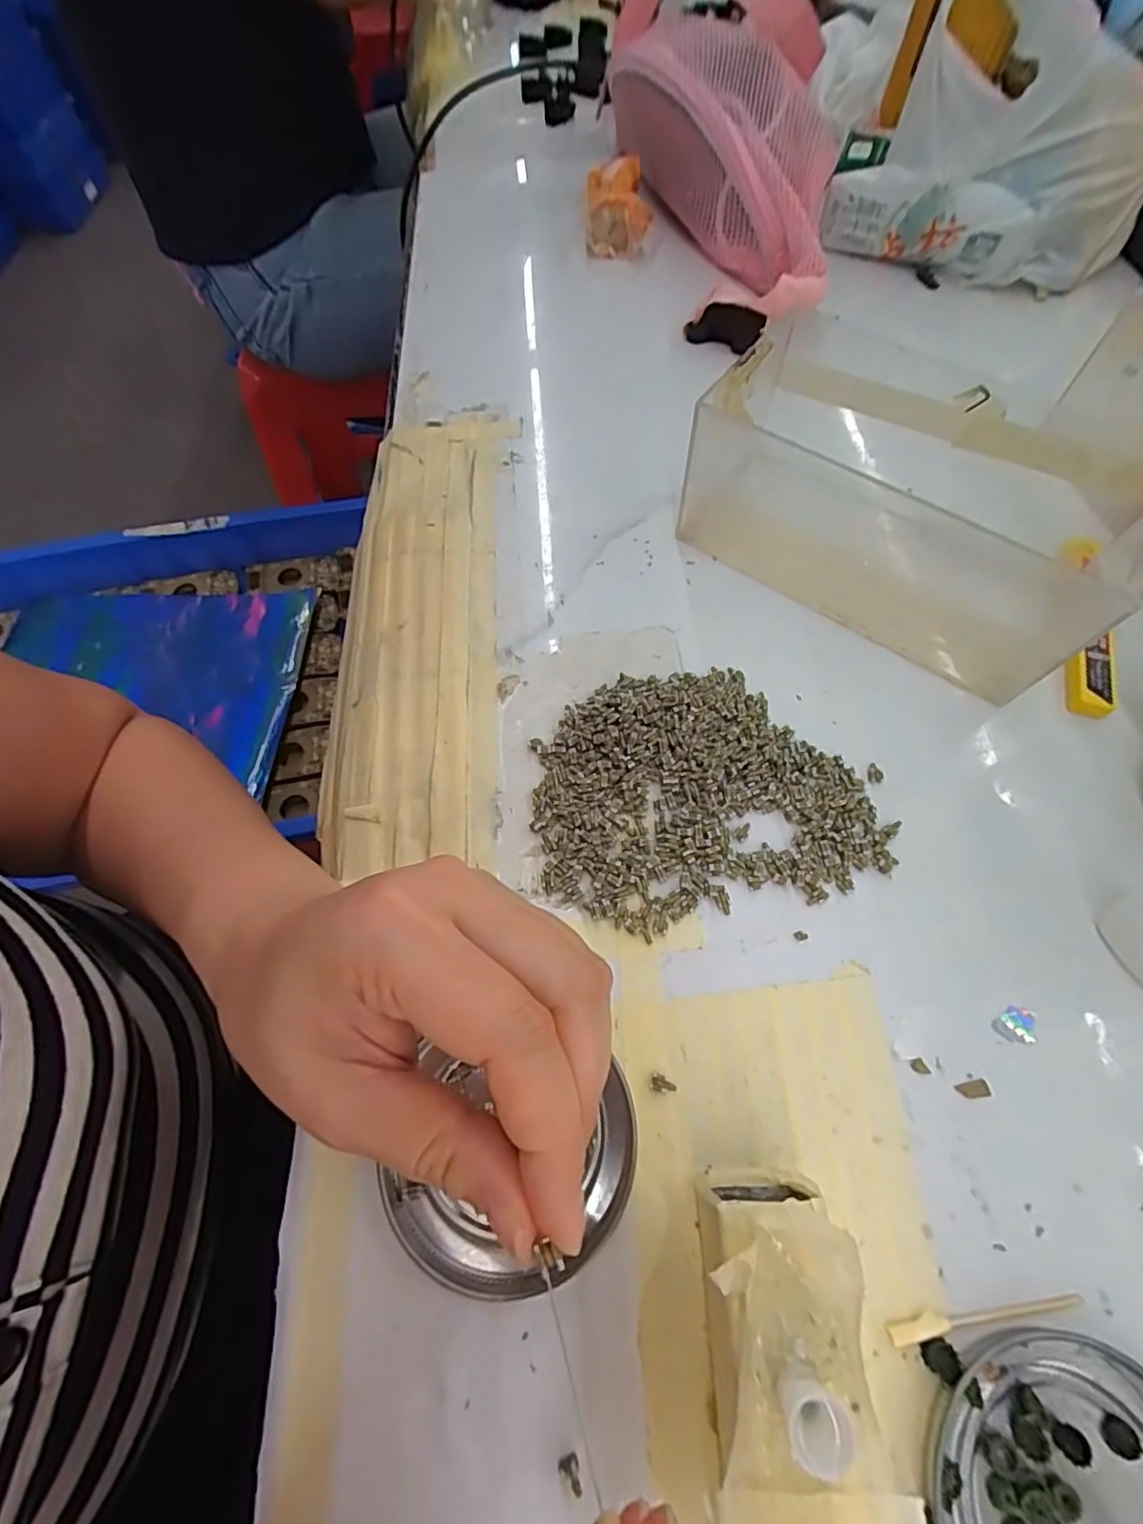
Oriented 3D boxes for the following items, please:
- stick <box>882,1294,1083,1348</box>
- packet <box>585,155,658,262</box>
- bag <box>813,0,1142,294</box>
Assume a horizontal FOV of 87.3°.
[{"bbox_3d":[0.122,0.162,0.175,0.059,0.004,0.006,-9,65,-3],"label":"stick"},{"bbox_3d":[0.035,-0.391,0.423,0.048,0.031,0.079,0,65,1],"label":"packet"},{"bbox_3d":[0.259,-0.403,0.370,0.206,0.129,0.104,13,66,7],"label":"bag"}]

